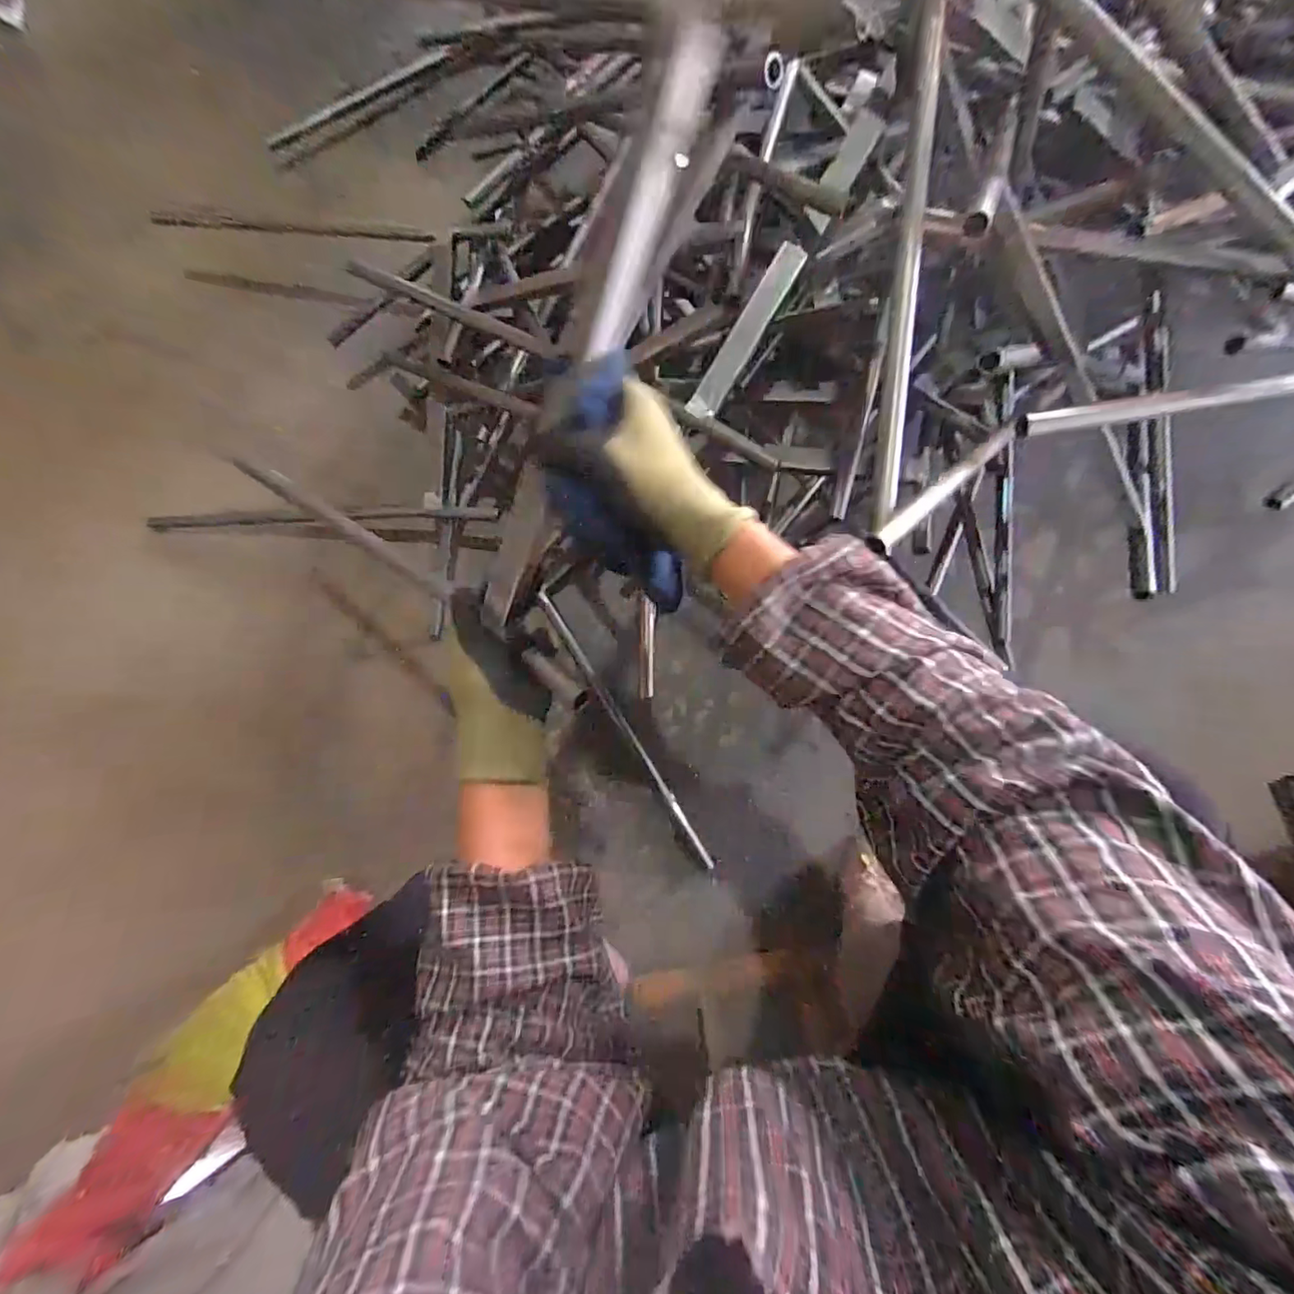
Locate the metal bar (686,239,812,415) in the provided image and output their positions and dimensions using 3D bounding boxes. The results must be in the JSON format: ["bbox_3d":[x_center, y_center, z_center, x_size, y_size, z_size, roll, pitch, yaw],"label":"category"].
[{"bbox_3d":[0.101,-0.316,0.562,0.028,0.017,0.179,34,101,7],"label":"metal bar"}]

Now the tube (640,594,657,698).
[{"bbox_3d":[0.001,0.004,0.701,0.020,0.018,0.119,1,81,3],"label":"tube"}]

